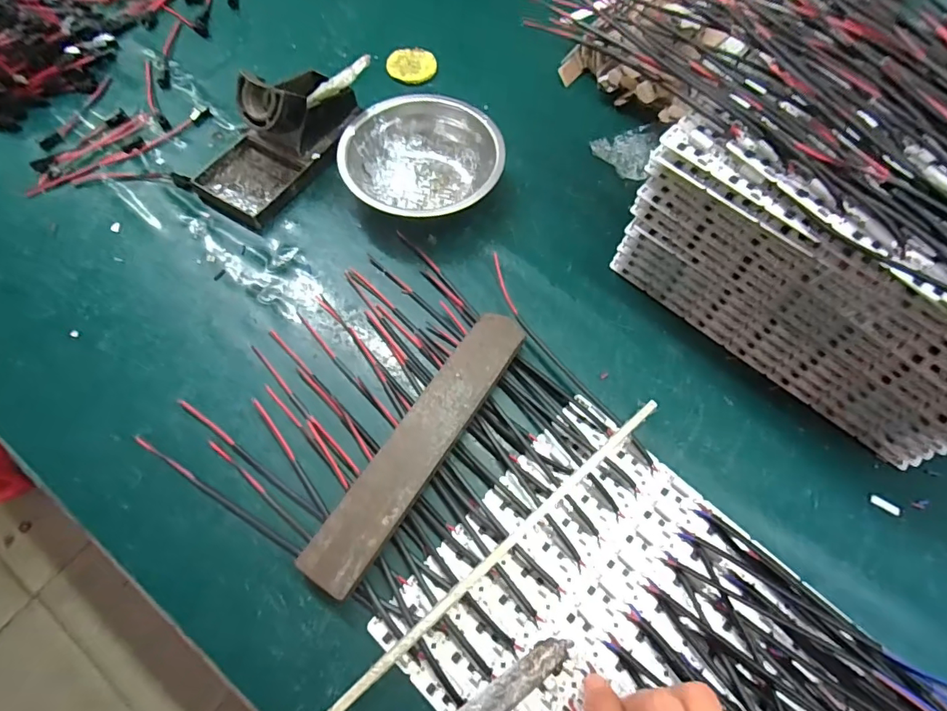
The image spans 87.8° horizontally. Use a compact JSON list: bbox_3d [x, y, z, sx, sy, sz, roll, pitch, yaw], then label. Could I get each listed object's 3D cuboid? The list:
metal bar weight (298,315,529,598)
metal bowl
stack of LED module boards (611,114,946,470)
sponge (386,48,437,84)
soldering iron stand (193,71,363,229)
[{"bbox_3d":[-0.031,0.055,0.317,0.036,0.021,0.198,31,67,12],"label":"metal bar weight"},{"bbox_3d":[-0.041,-0.159,0.409,0.126,0.042,0.113,11,65,3],"label":"metal bowl"},{"bbox_3d":[0.262,-0.061,0.325,0.156,0.135,0.270,-41,73,-19],"label":"stack of LED module boards"},{"bbox_3d":[-0.061,-0.287,0.487,0.047,0.006,0.043,23,66,8],"label":"sponge"},{"bbox_3d":[-0.164,-0.187,0.406,0.076,0.063,0.150,30,67,11],"label":"soldering iron stand"}]

